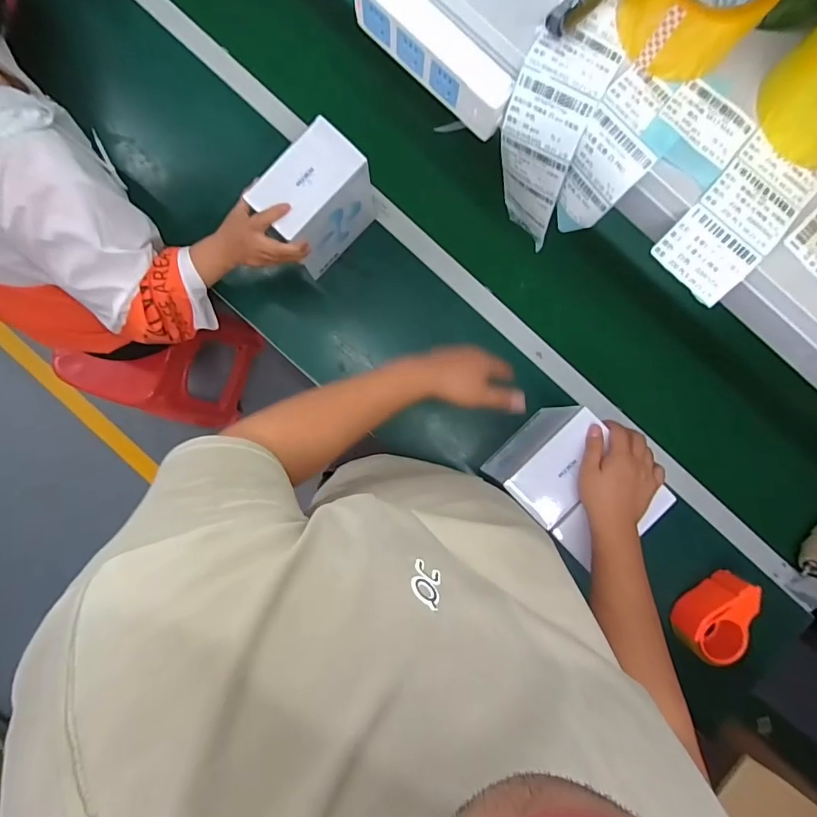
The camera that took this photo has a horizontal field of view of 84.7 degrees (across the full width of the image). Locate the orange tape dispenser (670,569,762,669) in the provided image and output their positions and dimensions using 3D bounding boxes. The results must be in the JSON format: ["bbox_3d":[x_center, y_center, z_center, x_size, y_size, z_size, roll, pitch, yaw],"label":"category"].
[{"bbox_3d":[0.527,0.353,0.765,0.080,0.089,0.148,28,88,-1],"label":"orange tape dispenser"}]

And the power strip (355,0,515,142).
[{"bbox_3d":[0.022,-0.323,0.405,0.172,0.050,0.037,41,88,0],"label":"power strip"}]

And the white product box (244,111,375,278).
[{"bbox_3d":[-0.144,-0.325,0.722,0.158,0.195,0.101,-44,90,-2],"label":"white product box"}]

